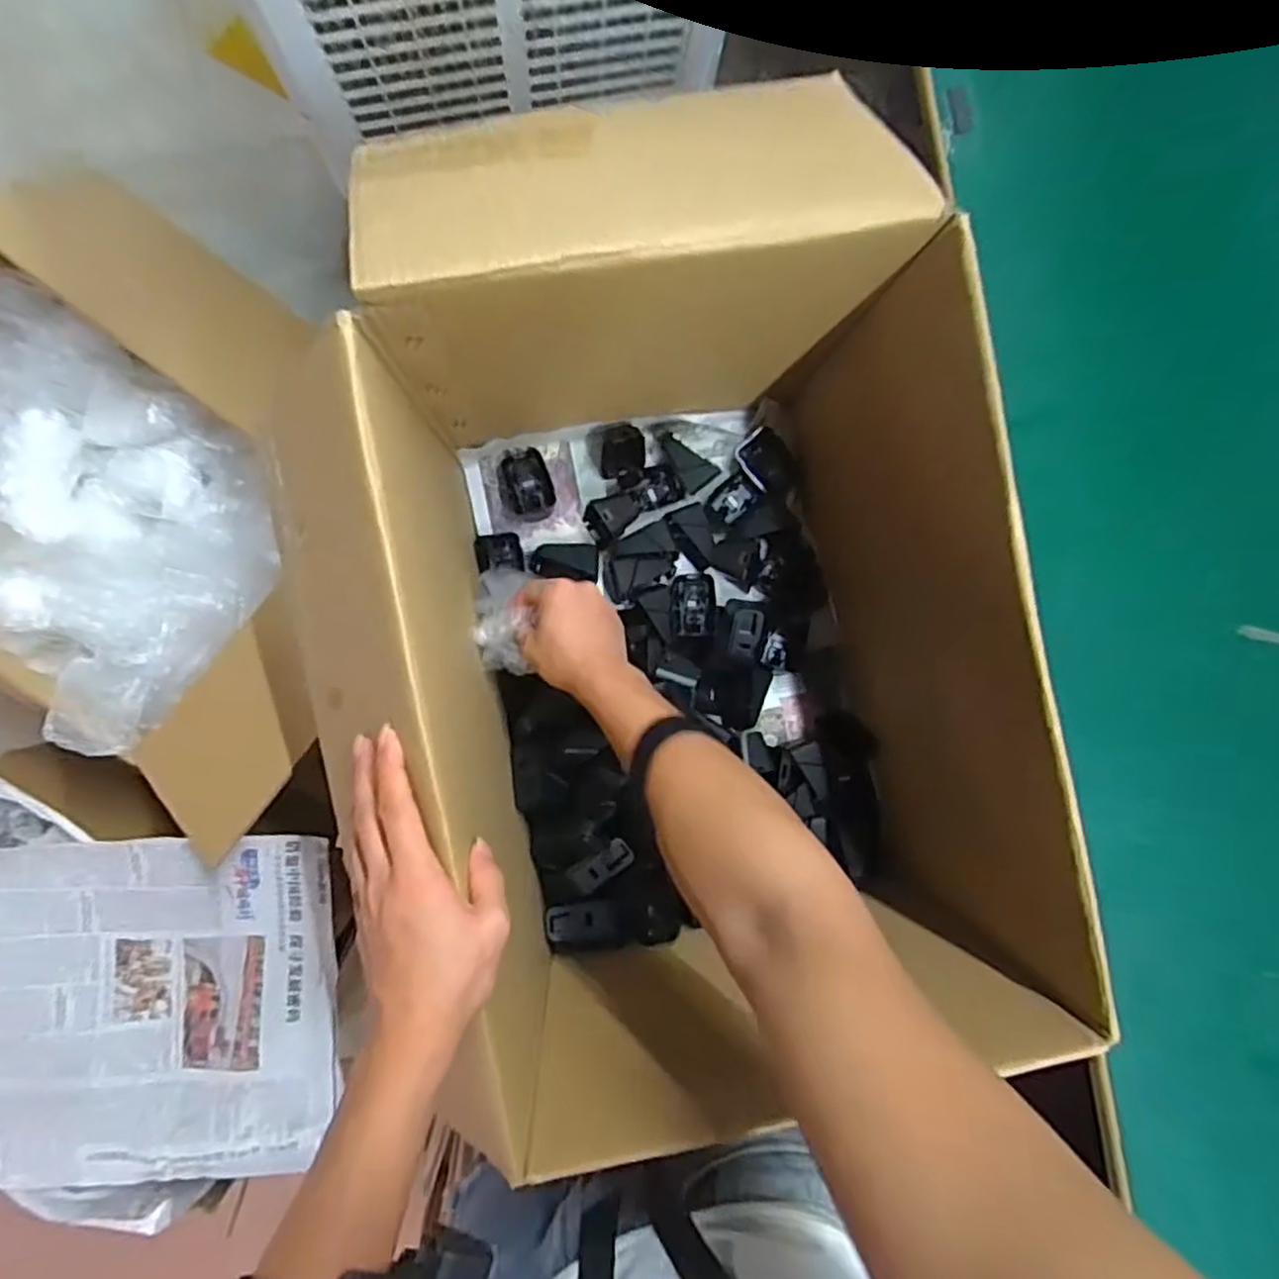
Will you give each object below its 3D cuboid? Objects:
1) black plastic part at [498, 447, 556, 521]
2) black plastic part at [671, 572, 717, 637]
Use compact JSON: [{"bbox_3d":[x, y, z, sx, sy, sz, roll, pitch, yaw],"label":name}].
[{"bbox_3d":[-0.121,-0.167,0.776,0.056,0.020,0.075,-11,92,-5],"label":"black plastic part"},{"bbox_3d":[0.063,-0.038,0.807,0.051,0.026,0.069,6,88,16],"label":"black plastic part"}]

